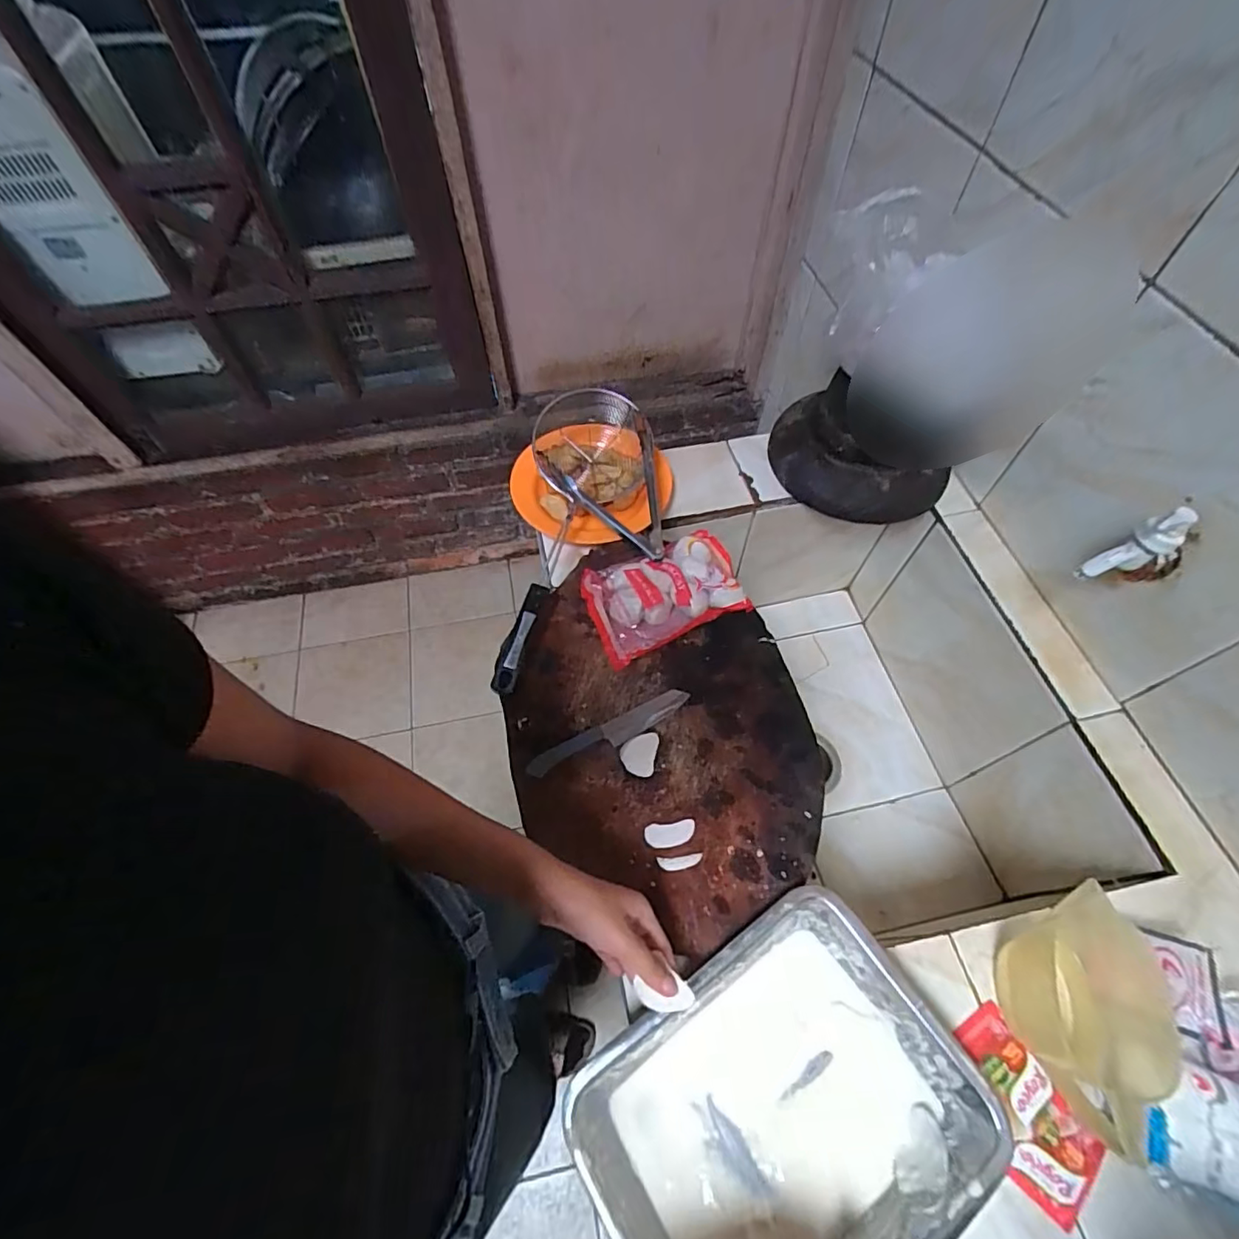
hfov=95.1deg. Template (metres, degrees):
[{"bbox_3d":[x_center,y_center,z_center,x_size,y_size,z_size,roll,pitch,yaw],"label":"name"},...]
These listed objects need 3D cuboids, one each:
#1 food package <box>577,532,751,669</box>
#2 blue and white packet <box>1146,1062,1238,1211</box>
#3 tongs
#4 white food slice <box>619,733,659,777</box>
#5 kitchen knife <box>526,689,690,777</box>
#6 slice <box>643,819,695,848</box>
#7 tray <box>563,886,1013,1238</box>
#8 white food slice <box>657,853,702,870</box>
[{"bbox_3d":[0.055,-0.034,0.645,0.184,0.049,0.117,-22,61,-12],"label":"food package"},{"bbox_3d":[0.455,0.385,0.414,0.125,0.030,0.079,17,61,11],"label":"blue and white packet"},{"bbox_3d":[0.003,-0.147,0.693,0.142,0.064,0.190,-23,61,-13],"label":"tongs"},{"bbox_3d":[0.019,0.134,0.568,0.035,0.011,0.042,10,60,7],"label":"white food slice"},{"bbox_3d":[-0.007,0.114,0.575,0.178,0.015,0.028,-25,62,-14],"label":"kitchen knife"},{"bbox_3d":[0.048,0.203,0.534,0.048,0.006,0.022,-6,59,-3],"label":"slice"},{"bbox_3d":[0.123,0.377,0.433,0.274,0.046,0.213,-30,63,-16],"label":"tray"},{"bbox_3d":[0.056,0.224,0.523,0.041,0.004,0.012,-5,59,-2],"label":"white food slice"}]

